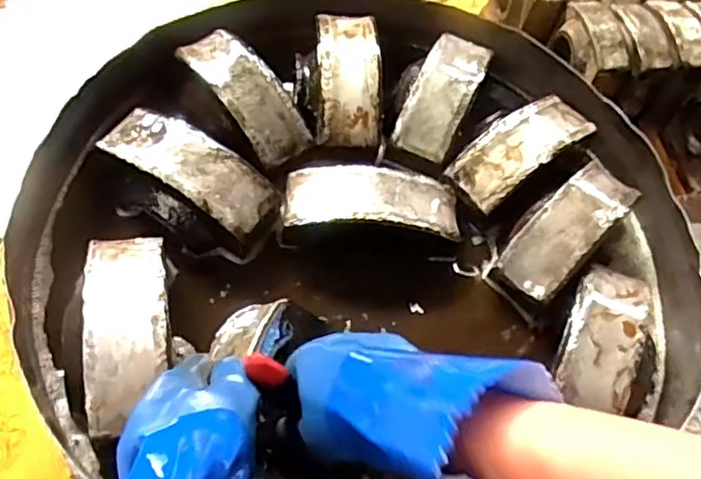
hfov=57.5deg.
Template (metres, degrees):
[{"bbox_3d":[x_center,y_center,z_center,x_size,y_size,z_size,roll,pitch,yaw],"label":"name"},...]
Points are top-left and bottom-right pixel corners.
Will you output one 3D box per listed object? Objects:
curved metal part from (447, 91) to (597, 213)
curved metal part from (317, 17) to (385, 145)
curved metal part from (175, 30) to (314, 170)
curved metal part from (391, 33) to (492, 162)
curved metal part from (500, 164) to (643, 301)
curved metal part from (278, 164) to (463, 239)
[{"bbox_3d":[0.168,-0.092,0.629,0.151,0.029,0.063,-33,71,-23],"label":"curved metal part"},{"bbox_3d":[0.000,-0.168,0.648,0.062,0.034,0.155,2,61,-8],"label":"curved metal part"},{"bbox_3d":[-0.101,-0.140,0.616,0.061,0.035,0.155,-32,71,-23],"label":"curved metal part"},{"bbox_3d":[0.096,-0.152,0.656,0.057,0.034,0.152,25,61,5],"label":"curved metal part"},{"bbox_3d":[0.203,-0.014,0.594,0.061,0.031,0.155,43,64,14],"label":"curved metal part"},{"bbox_3d":[0.021,-0.036,0.582,0.158,0.031,0.055,5,61,-6],"label":"curved metal part"}]

